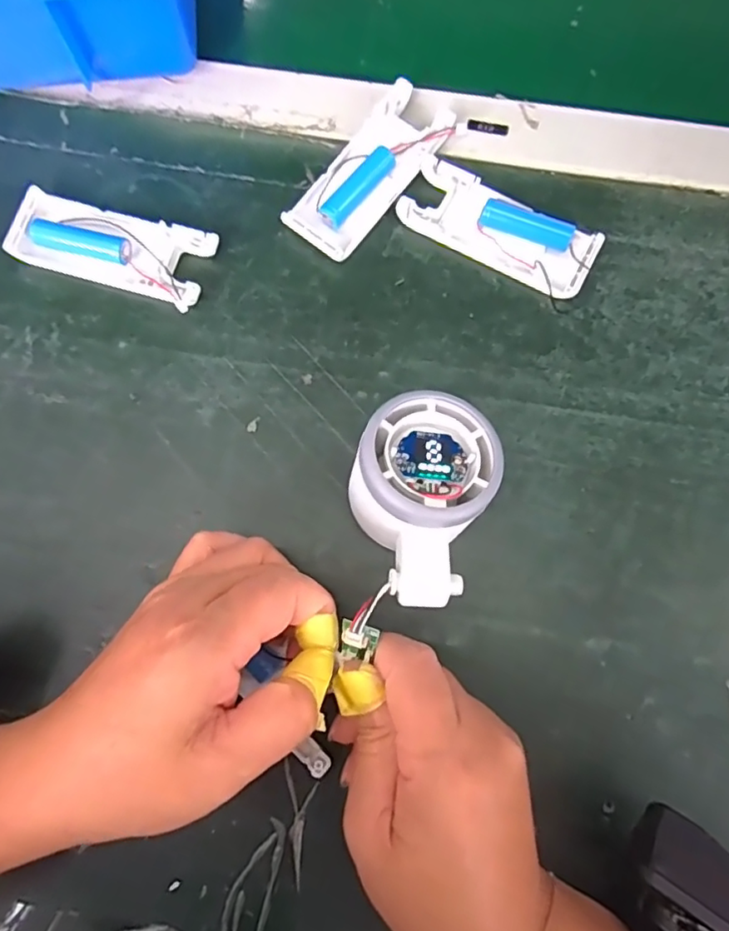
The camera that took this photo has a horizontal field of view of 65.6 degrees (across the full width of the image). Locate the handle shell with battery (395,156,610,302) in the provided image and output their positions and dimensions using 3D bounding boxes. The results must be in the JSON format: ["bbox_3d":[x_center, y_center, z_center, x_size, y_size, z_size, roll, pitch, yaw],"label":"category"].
[{"bbox_3d":[0.072,-0.127,0.306,0.105,0.012,0.042,29,80,5],"label":"handle shell with battery"}]

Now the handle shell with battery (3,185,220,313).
[{"bbox_3d":[-0.133,-0.114,0.299,0.102,0.015,0.043,16,79,3],"label":"handle shell with battery"}]

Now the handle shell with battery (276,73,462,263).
[{"bbox_3d":[0.003,-0.160,0.309,0.040,0.016,0.106,39,81,7],"label":"handle shell with battery"}]

